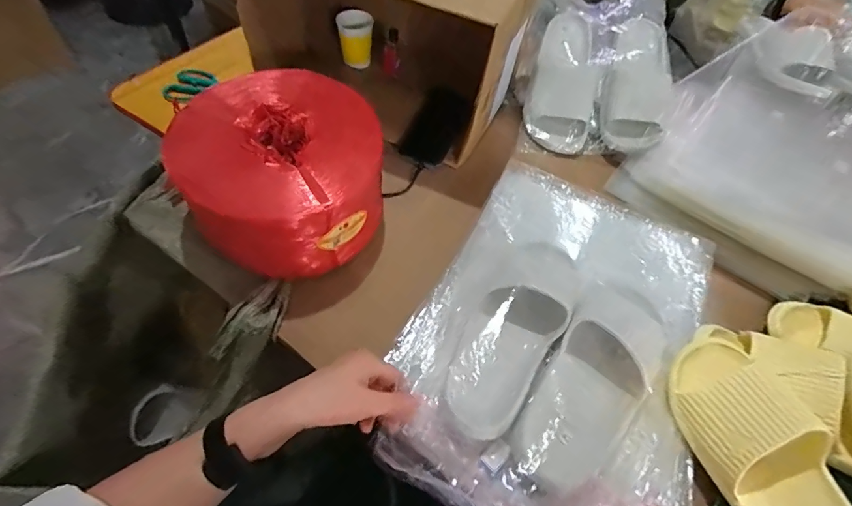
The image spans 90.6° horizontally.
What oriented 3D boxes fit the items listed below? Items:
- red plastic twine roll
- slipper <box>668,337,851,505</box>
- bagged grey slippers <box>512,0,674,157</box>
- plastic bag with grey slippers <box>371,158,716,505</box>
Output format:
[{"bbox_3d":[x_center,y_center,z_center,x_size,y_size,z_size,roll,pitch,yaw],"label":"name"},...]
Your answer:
[{"bbox_3d":[-0.190,-0.115,0.580,0.272,0.118,0.258,39,60,21],"label":"red plastic twine roll"},{"bbox_3d":[0.339,0.205,0.413,0.103,0.076,0.261,-8,55,-10],"label":"slipper"},{"bbox_3d":[0.324,-0.363,0.818,0.269,0.123,0.393,14,54,6],"label":"bagged grey slippers"},{"bbox_3d":[0.173,0.082,0.518,0.319,0.079,0.484,26,56,14],"label":"plastic bag with grey slippers"}]

